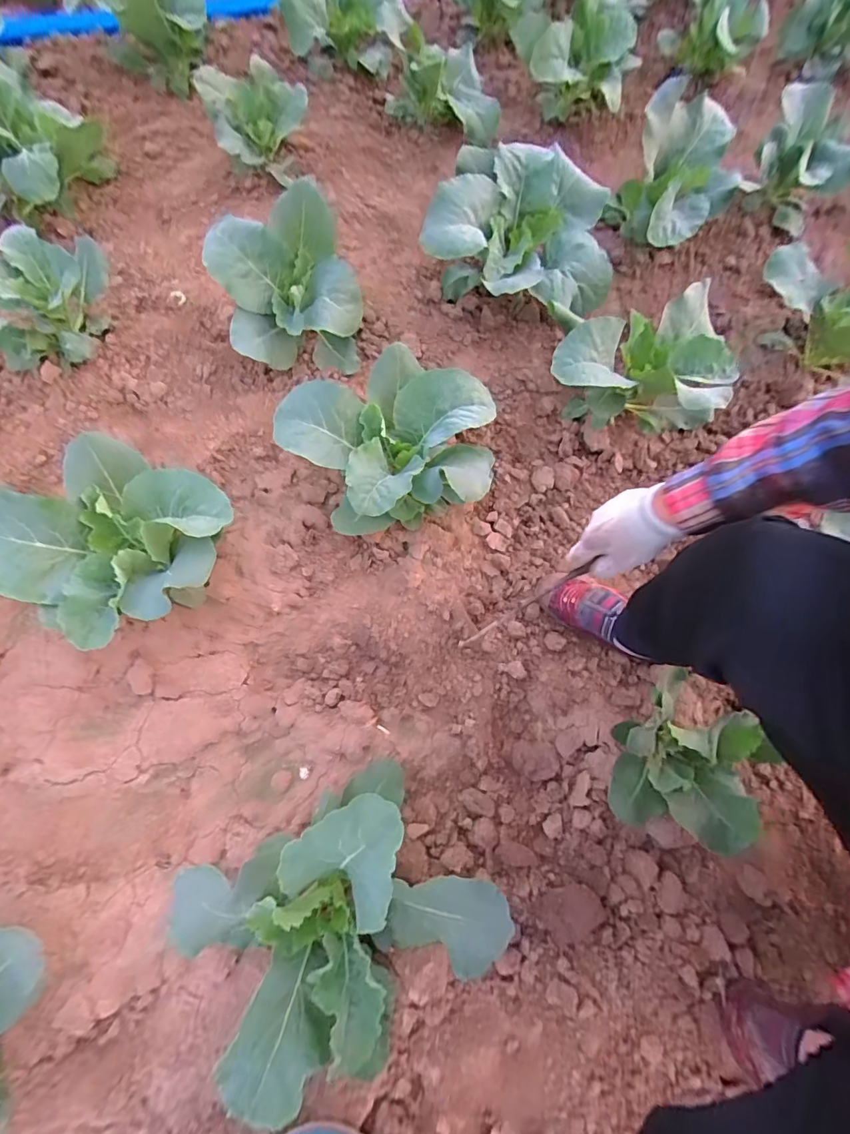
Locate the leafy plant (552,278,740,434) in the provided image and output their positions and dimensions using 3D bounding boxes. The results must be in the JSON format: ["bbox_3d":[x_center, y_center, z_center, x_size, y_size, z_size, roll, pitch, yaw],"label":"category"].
[{"bbox_3d":[0.375,-0.308,0.810,0.284,0.192,0.221,-37,73,-17],"label":"leafy plant"}]

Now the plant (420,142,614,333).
[{"bbox_3d":[0.189,-0.602,0.919,0.322,0.208,0.313,1,67,-2],"label":"plant"}]

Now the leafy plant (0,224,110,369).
[{"bbox_3d":[-0.683,-0.479,0.848,0.204,0.174,0.181,-14,68,-8],"label":"leafy plant"}]

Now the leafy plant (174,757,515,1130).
[{"bbox_3d":[-0.089,0.359,0.474,0.295,0.147,0.233,-33,71,-14],"label":"leafy plant"}]

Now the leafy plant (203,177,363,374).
[{"bbox_3d":[-0.242,-0.484,0.848,0.232,0.211,0.199,-17,69,-10],"label":"leafy plant"}]

